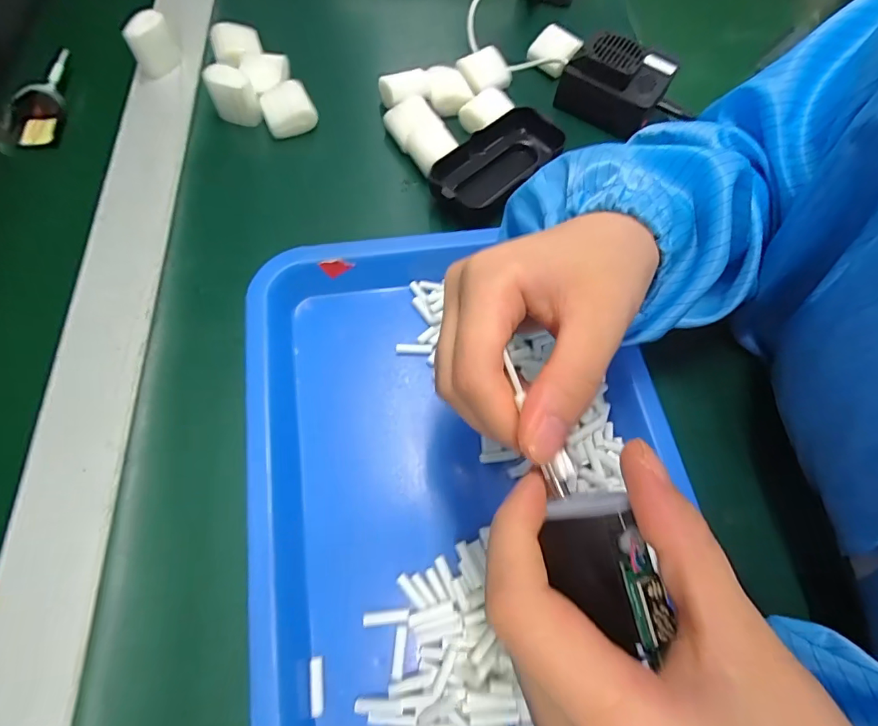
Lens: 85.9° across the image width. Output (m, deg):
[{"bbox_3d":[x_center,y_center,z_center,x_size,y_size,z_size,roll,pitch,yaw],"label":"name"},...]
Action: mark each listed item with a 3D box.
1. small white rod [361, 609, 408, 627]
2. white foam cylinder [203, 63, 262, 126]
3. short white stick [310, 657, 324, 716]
[{"bbox_3d":[-0.026,0.125,0.232,0.022,0.004,0.006,-3,66,-5],"label":"small white rod"},{"bbox_3d":[-0.154,-0.200,0.355,0.030,0.037,0.027,-22,69,-13],"label":"white foam cylinder"},{"bbox_3d":[-0.057,0.150,0.218,0.006,0.004,0.023,-5,67,-6],"label":"short white stick"}]

